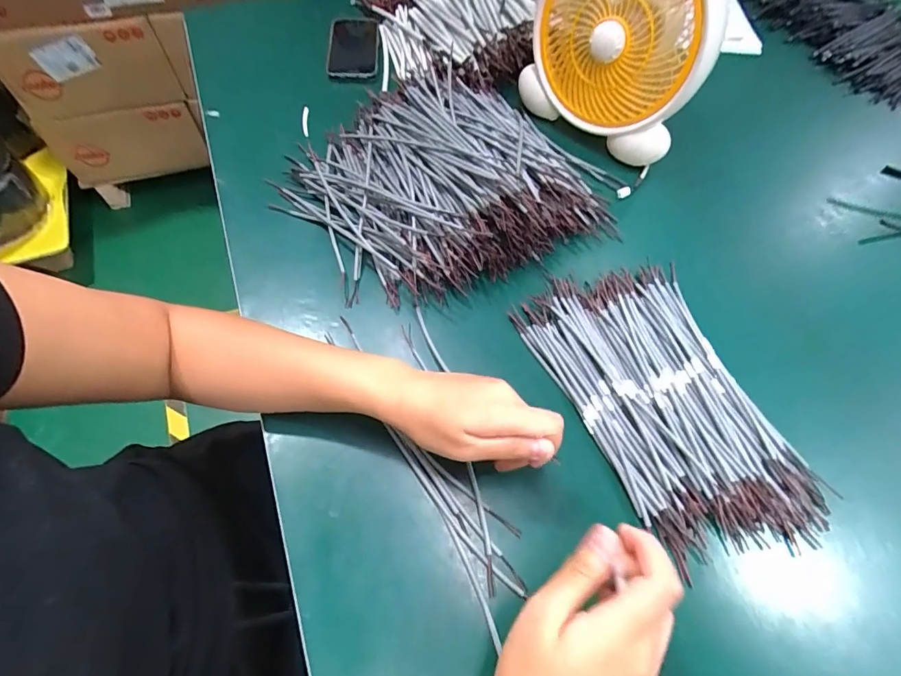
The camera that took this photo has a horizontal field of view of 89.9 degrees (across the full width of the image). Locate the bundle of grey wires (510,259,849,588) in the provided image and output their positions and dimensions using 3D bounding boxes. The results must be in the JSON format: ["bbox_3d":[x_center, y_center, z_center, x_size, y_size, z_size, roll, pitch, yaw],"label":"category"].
[{"bbox_3d":[0.204,0.056,0.425,0.172,0.028,0.288,-23,64,-14],"label":"bundle of grey wires"}]

